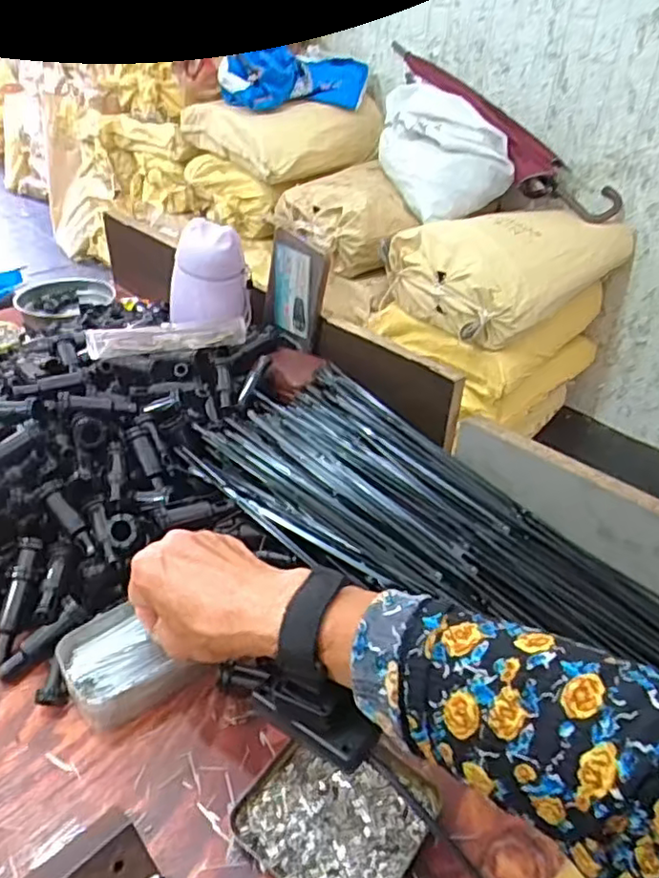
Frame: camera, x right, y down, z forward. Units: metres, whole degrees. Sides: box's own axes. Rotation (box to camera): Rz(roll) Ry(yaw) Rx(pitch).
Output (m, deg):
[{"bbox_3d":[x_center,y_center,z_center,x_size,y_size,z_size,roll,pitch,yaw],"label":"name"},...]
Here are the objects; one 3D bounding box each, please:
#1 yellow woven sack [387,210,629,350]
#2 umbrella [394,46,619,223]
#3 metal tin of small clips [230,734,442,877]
[{"bbox_3d":[0.463,-0.471,1.650,0.511,0.240,0.387,-24,44,-31],"label":"yellow woven sack"},{"bbox_3d":[0.431,-0.867,1.718,0.149,0.126,0.829,-29,71,-34],"label":"umbrella"},{"bbox_3d":[0.007,0.220,0.377,0.098,0.010,0.101,28,44,30],"label":"metal tin of small clips"}]

